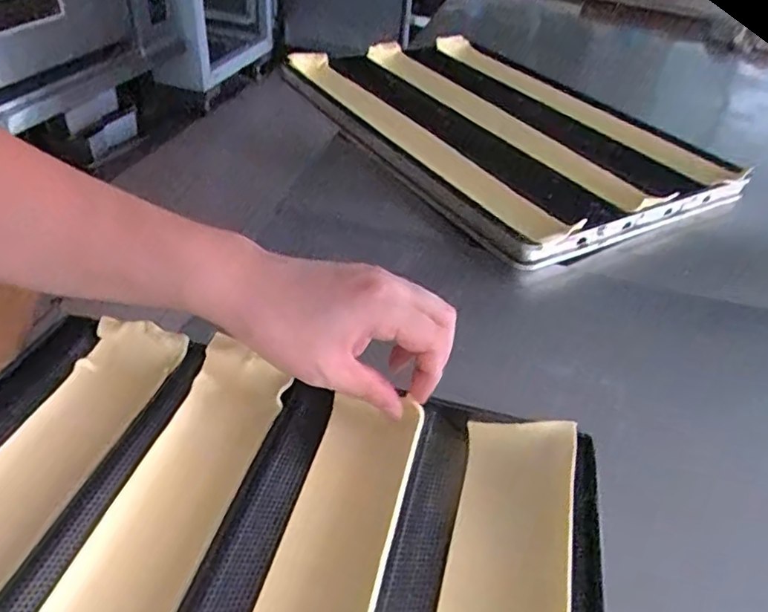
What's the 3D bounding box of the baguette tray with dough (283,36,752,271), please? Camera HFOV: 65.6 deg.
[{"bbox_3d":[0.141,-0.262,0.835,0.362,0.064,0.571,-19,45,-27],"label":"baguette tray with dough"}]

